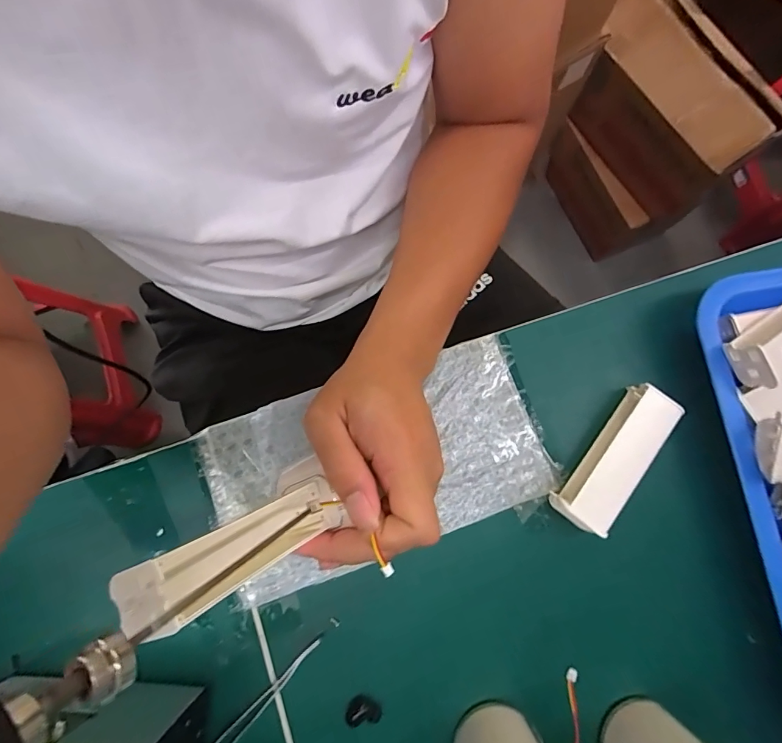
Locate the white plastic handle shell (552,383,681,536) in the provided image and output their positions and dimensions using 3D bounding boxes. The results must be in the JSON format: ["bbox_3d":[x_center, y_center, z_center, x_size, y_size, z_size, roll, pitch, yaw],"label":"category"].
[{"bbox_3d":[0.153,0.059,0.297,0.034,0.025,0.103,41,82,7],"label":"white plastic handle shell"}]

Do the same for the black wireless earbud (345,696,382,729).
[{"bbox_3d":[-0.017,0.212,0.274,0.022,0.008,0.012,-5,80,-1],"label":"black wireless earbud"}]

